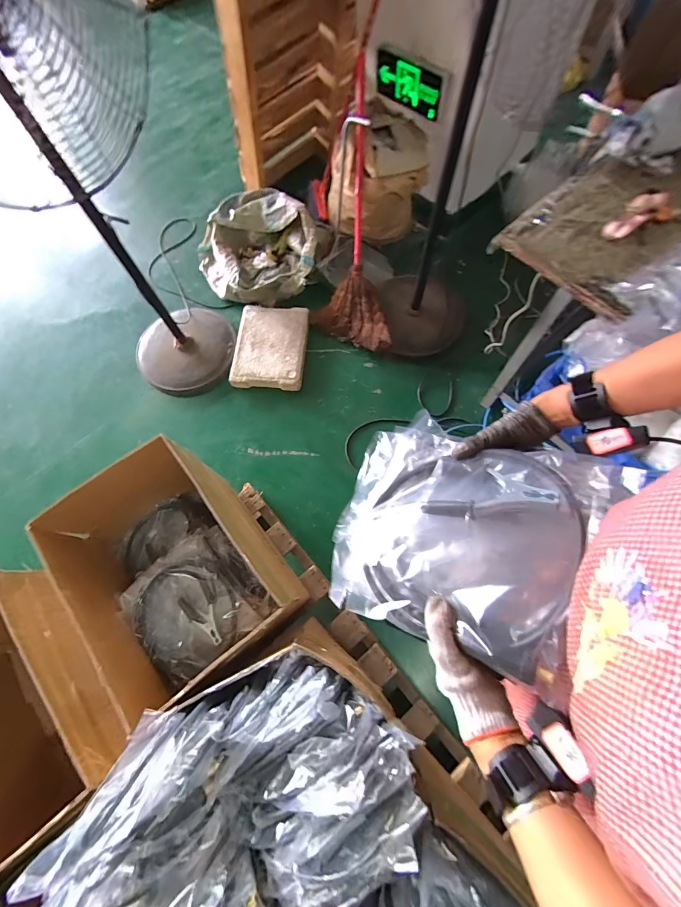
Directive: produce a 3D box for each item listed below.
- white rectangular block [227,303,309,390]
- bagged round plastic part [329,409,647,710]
[{"bbox_3d":[-0.285,-0.447,1.437,0.290,0.057,0.381,5,70,3],"label":"white rectangular block"},{"bbox_3d":[0.132,0.095,0.432,0.297,0.055,0.273,19,81,38],"label":"bagged round plastic part"}]

